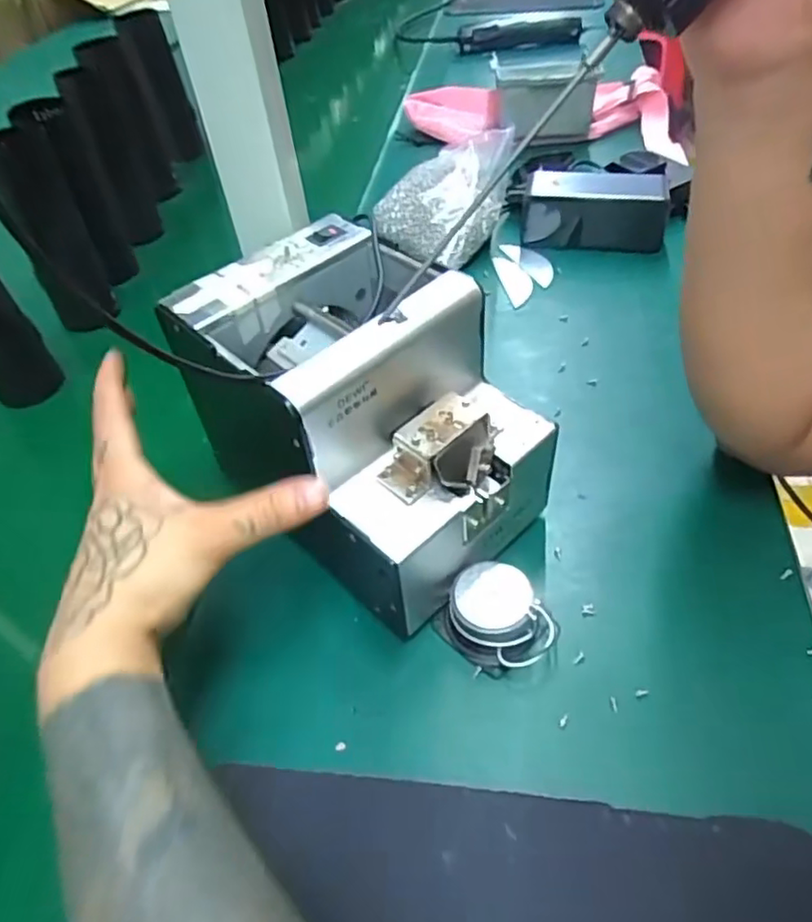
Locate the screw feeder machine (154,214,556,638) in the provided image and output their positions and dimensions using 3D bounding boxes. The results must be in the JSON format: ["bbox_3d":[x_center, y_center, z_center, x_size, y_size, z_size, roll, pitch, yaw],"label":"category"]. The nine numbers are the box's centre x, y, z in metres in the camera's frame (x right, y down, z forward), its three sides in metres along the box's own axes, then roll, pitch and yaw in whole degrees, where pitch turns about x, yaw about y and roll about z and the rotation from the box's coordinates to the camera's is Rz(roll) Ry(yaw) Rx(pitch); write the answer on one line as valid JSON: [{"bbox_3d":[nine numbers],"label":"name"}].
[{"bbox_3d":[-0.021,-0.027,0.372,0.172,0.143,0.117,33,57,31],"label":"screw feeder machine"}]

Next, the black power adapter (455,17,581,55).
[{"bbox_3d":[0.176,-0.657,0.995,0.186,0.035,0.030,-7,46,-1],"label":"black power adapter"}]

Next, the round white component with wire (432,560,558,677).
[{"bbox_3d":[0.049,0.085,0.348,0.057,0.032,0.044,31,56,30],"label":"round white component with wire"}]

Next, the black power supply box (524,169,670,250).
[{"bbox_3d":[0.174,-0.234,0.604,0.124,0.057,0.048,4,47,9],"label":"black power supply box"}]

